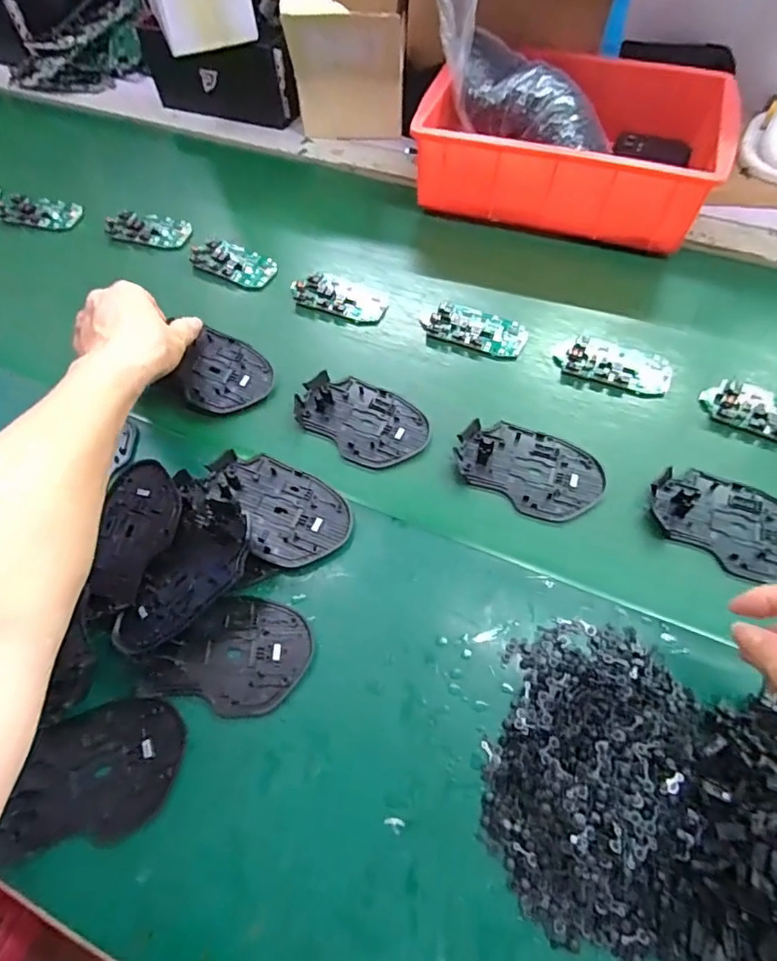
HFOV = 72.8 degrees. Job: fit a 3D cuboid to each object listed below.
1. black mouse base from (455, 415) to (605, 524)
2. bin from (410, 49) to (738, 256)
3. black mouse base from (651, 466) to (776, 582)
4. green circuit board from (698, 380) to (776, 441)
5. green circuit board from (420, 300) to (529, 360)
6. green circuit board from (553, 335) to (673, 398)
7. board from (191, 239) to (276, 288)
[{"bbox_3d":[0.111,-0.013,0.419,0.112,0.011,0.072,30,66,17],"label":"black mouse base"},{"bbox_3d":[0.192,-0.360,0.564,0.291,0.086,0.203,17,63,11],"label":"bin"},{"bbox_3d":[0.255,0.029,0.389,0.111,0.011,0.073,23,64,14],"label":"black mouse base"},{"bbox_3d":[0.316,-0.057,0.439,0.099,0.007,0.054,28,66,16],"label":"green circuit board"},{"bbox_3d":[0.082,-0.143,0.494,0.093,0.013,0.048,19,64,12],"label":"green circuit board"},{"bbox_3d":[0.201,-0.105,0.471,0.099,0.009,0.048,19,63,12],"label":"green circuit board"},{"bbox_3d":[-0.163,-0.231,0.554,0.094,0.007,0.048,24,65,14],"label":"board"}]

